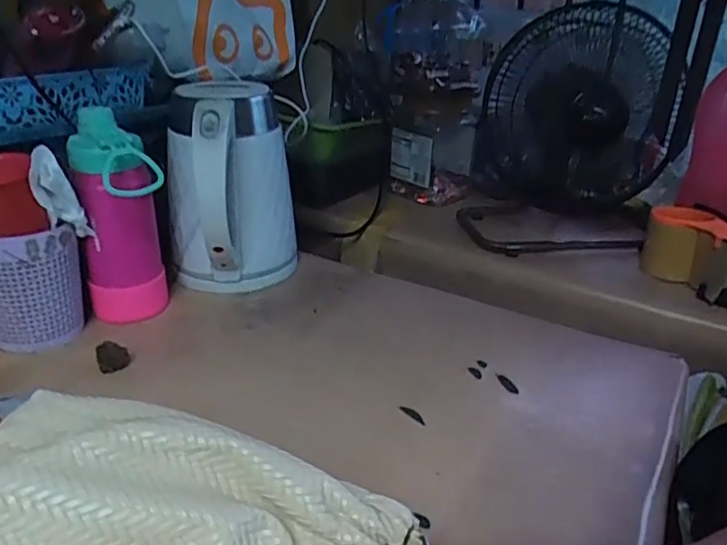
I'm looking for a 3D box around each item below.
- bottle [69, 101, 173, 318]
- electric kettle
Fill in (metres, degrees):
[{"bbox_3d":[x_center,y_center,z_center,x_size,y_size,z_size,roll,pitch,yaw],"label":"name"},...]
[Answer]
[{"bbox_3d":[-0.233,-0.041,0.592,0.076,0.202,0.063,-9,28,-22],"label":"bottle"},{"bbox_3d":[-0.142,-0.085,0.672,0.139,0.216,0.150,-3,27,-13],"label":"electric kettle"}]

